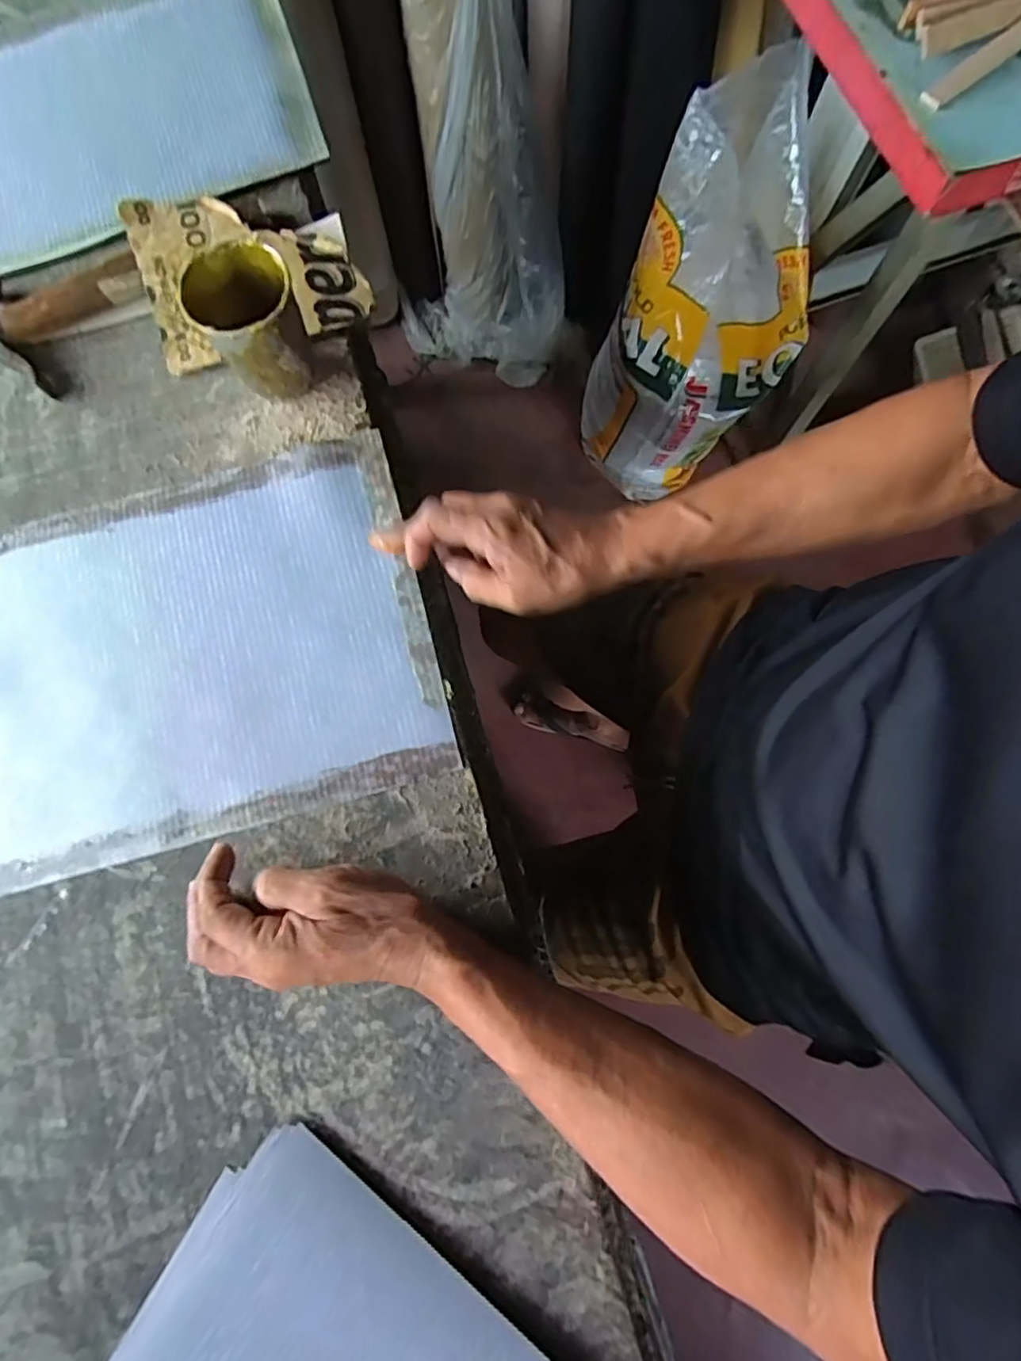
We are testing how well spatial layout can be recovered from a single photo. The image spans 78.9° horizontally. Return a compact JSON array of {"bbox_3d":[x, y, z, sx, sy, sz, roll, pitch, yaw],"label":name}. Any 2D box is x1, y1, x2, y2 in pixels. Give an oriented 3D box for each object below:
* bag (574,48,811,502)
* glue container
[{"bbox_3d":[0.304,-0.568,1.022,0.305,0.651,0.236,20,58,6],"label":"bag"},{"bbox_3d":[-0.171,-0.237,0.427,0.065,0.084,0.071,0,77,2],"label":"glue container"}]

